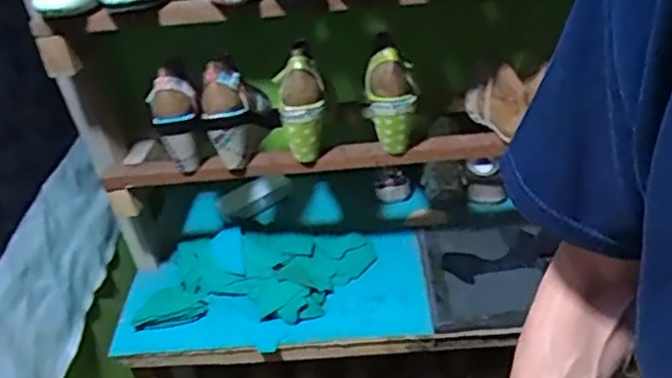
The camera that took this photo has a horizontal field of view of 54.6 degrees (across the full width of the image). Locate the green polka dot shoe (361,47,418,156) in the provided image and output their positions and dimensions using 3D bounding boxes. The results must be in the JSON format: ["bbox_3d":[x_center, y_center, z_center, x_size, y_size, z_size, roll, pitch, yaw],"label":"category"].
[{"bbox_3d":[0.078,-0.126,0.925,0.073,0.137,0.070,-2,35,9],"label":"green polka dot shoe"}]

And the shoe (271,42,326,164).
[{"bbox_3d":[-0.050,-0.121,0.927,0.068,0.169,0.070,-3,9,7],"label":"shoe"}]

